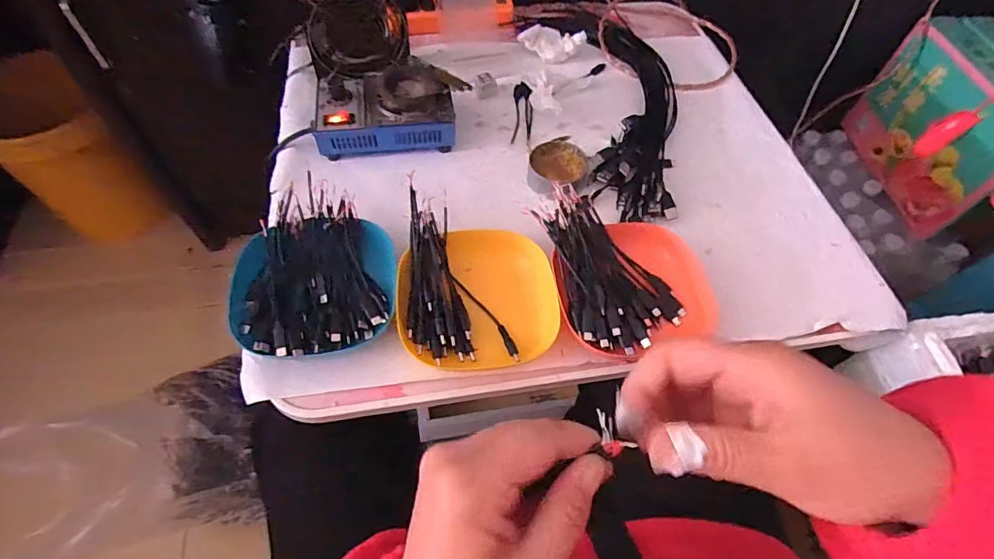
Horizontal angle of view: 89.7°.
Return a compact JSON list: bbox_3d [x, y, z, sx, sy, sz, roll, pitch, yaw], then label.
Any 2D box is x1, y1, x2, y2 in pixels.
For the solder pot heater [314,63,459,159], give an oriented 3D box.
[{"bbox_3d":[-0.125,-0.192,0.561,0.151,0.061,0.093,-7,59,-8],"label":"solder pot heater"}]

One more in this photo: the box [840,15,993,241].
[{"bbox_3d":[0.844,-0.263,0.894,0.186,0.246,0.322,-2,58,-5],"label":"box"}]

